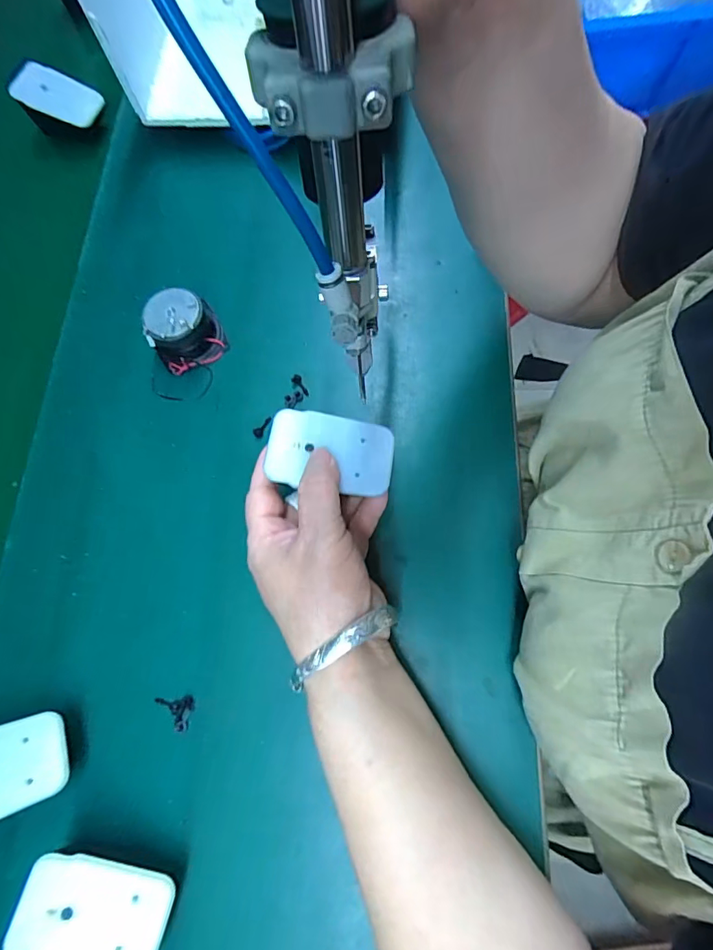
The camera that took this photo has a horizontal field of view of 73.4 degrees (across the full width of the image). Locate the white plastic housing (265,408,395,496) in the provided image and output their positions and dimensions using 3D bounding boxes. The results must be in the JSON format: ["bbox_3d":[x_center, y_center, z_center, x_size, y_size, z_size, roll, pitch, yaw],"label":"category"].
[{"bbox_3d":[-0.015,-0.013,0.270,0.069,0.009,0.044,6,72,5],"label":"white plastic housing"}]

